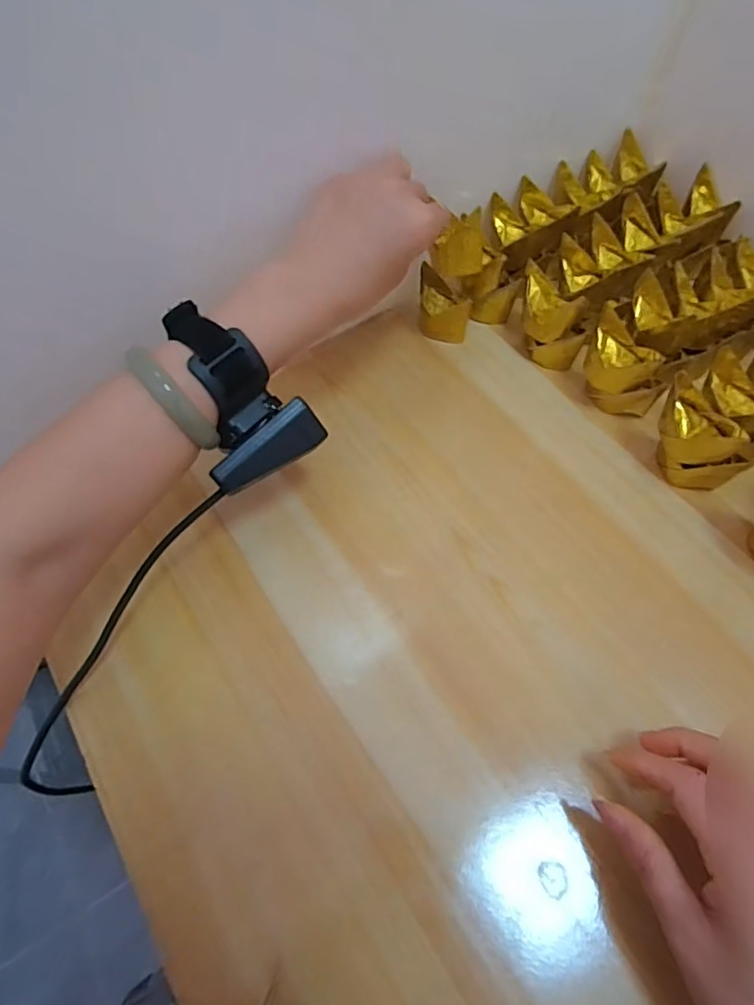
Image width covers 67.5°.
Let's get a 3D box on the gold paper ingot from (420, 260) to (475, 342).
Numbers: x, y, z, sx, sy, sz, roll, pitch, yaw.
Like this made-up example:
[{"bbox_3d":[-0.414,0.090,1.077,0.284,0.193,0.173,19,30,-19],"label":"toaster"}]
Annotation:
[{"bbox_3d":[0.054,-0.156,0.455,0.037,0.041,0.047,0,60,2],"label":"gold paper ingot"}]

